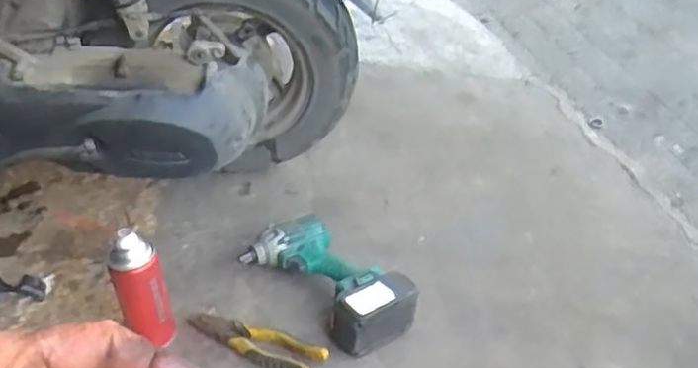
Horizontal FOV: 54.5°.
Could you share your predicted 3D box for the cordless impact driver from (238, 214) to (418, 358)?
[{"bbox_3d":[-0.029,0.133,0.925,0.125,0.077,0.233,-29,44,-31],"label":"cordless impact driver"}]

